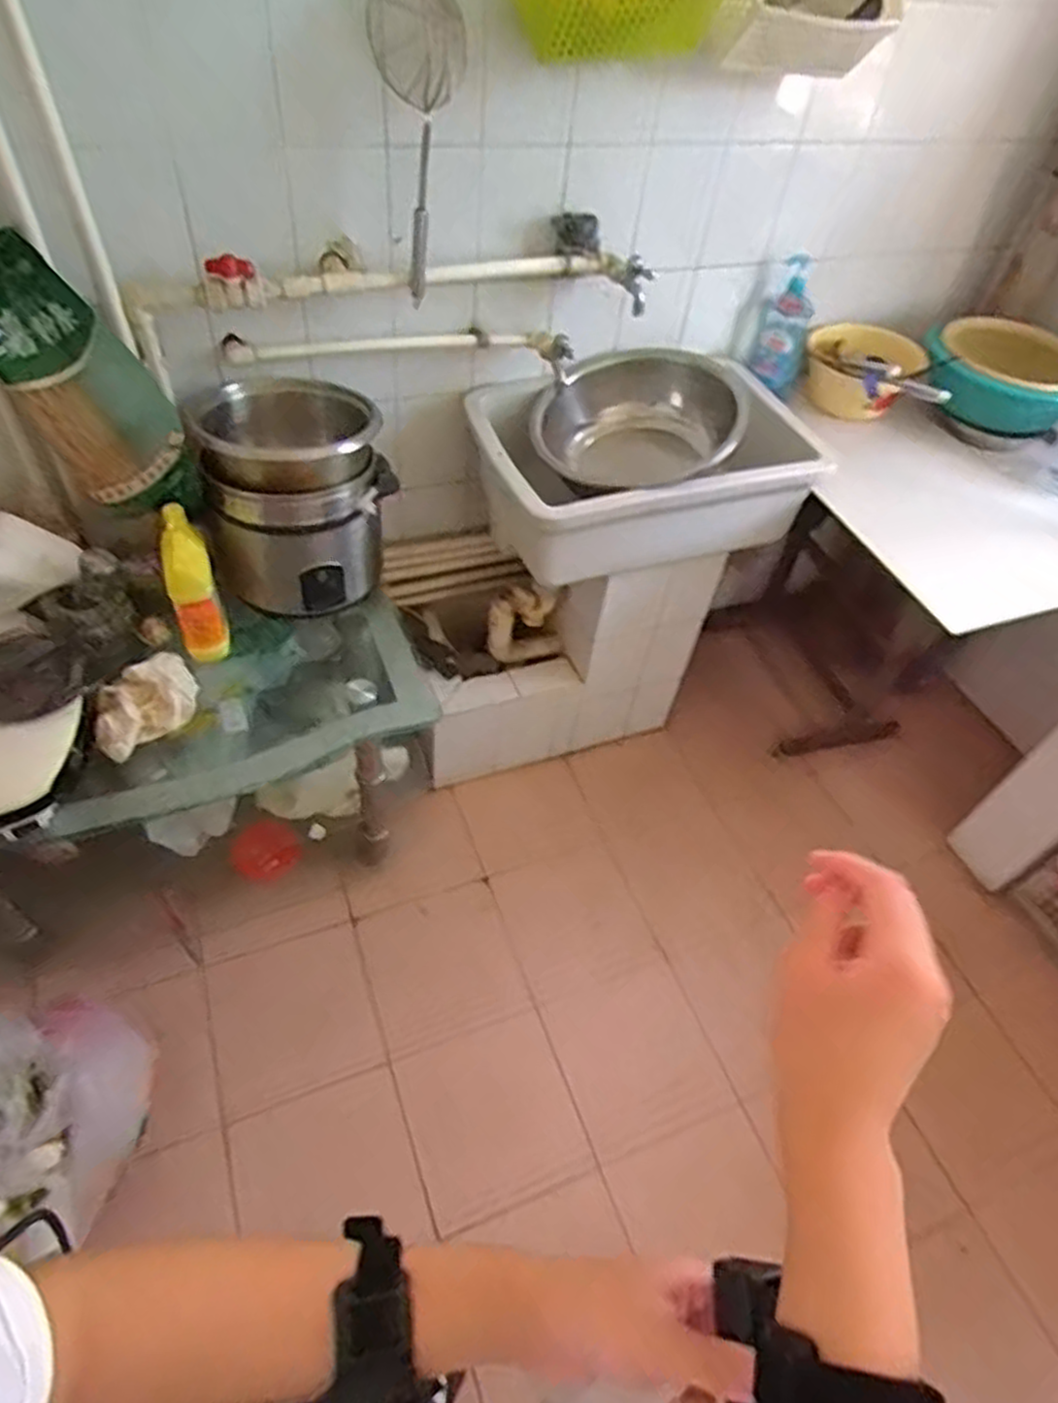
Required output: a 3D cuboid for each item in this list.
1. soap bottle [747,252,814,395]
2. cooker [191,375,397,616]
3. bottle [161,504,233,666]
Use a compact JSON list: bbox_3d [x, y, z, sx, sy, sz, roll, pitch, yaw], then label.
[{"bbox_3d":[0.511,-0.750,1.525,0.090,0.236,0.050,31,53,19],"label":"soap bottle"},{"bbox_3d":[-0.402,-0.364,1.310,0.283,0.305,0.284,-12,52,-16],"label":"cooker"},{"bbox_3d":[-0.535,-0.178,1.224,0.066,0.258,0.074,-13,25,-17],"label":"bottle"}]

